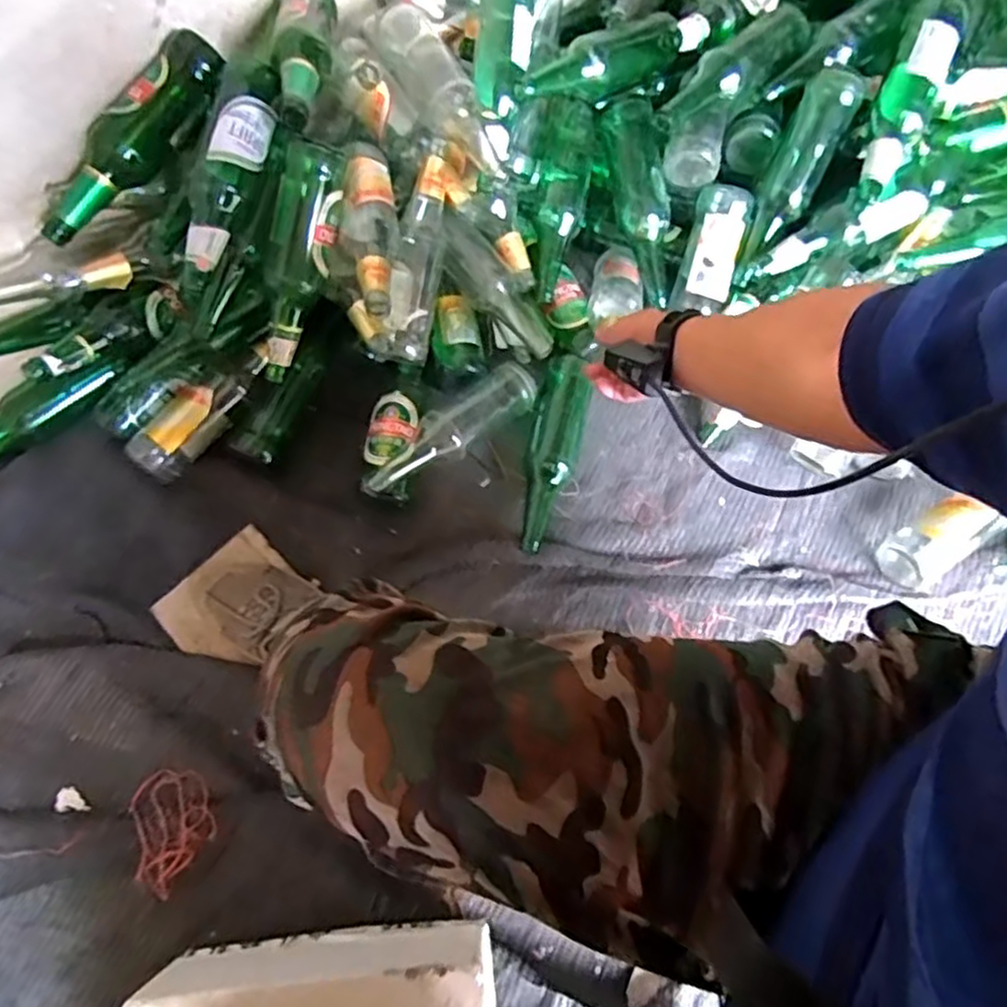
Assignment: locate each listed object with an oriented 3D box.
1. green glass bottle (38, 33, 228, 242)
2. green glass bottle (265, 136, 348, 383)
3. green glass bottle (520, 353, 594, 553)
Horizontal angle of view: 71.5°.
[{"bbox_3d":[-0.405,-0.393,0.749,0.069,0.065,0.263,34,74,9],"label":"green glass bottle"},{"bbox_3d":[-0.234,-0.268,0.793,0.077,0.061,0.255,15,100,3],"label":"green glass bottle"},{"bbox_3d":[0.062,-0.065,0.878,0.065,0.058,0.257,14,72,3],"label":"green glass bottle"}]

